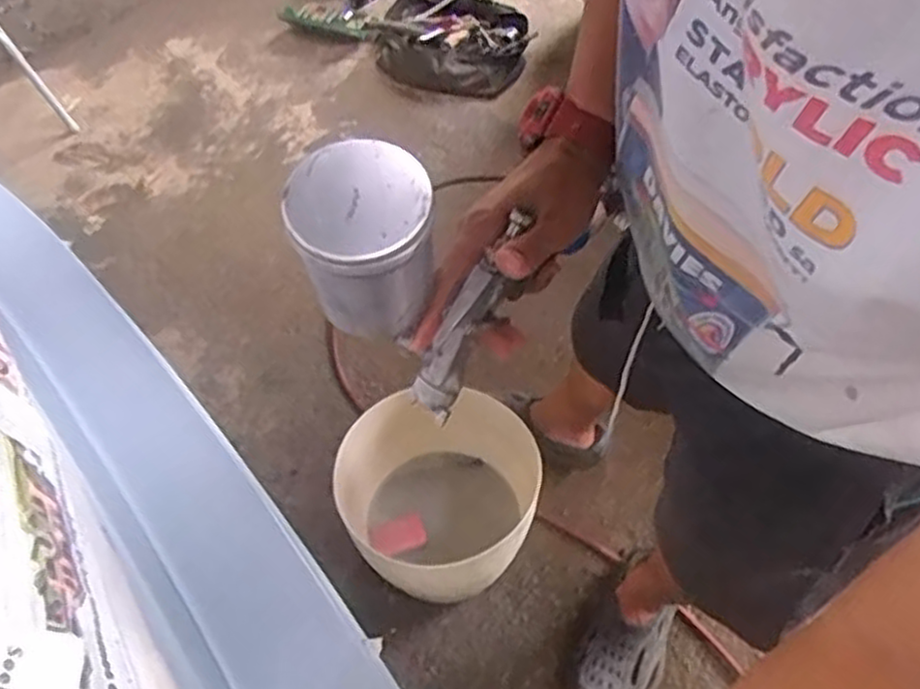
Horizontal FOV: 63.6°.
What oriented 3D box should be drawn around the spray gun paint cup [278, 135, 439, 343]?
[{"bbox_3d":[-0.052,-0.054,0.421,0.074,0.089,0.076,-2,54,3],"label":"spray gun paint cup"}]

